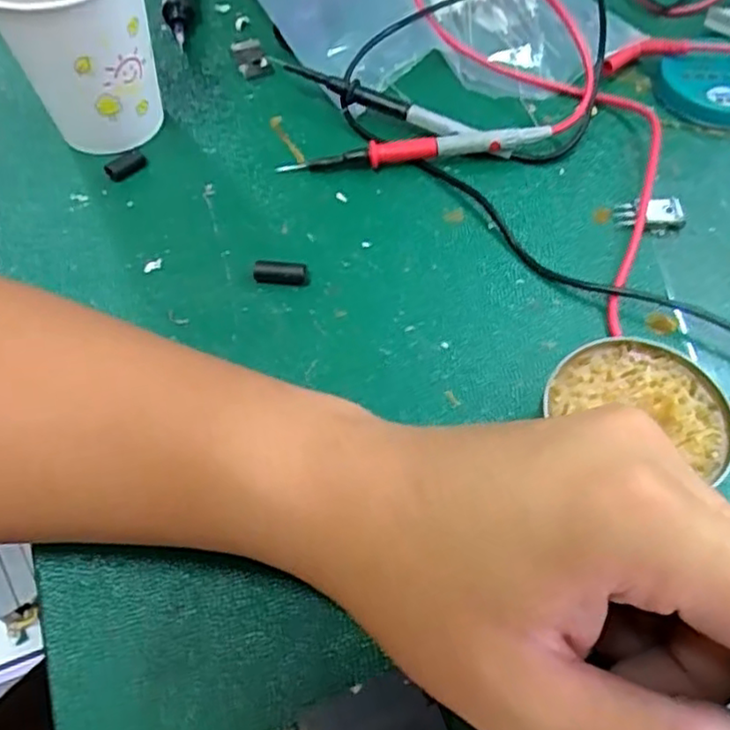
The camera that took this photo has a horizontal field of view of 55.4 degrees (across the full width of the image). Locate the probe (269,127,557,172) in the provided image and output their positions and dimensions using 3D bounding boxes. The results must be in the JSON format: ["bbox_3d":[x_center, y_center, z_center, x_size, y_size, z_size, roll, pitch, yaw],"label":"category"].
[{"bbox_3d":[0.024,-0.105,0.339,0.129,0.015,0.009,-5,57,-1],"label":"probe"}]

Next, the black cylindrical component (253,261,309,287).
[{"bbox_3d":[-0.037,-0.040,0.304,0.023,0.008,0.008,2,57,3],"label":"black cylindrical component"}]

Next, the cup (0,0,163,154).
[{"bbox_3d":[-0.133,-0.154,0.330,0.067,0.094,0.081,-25,59,-14],"label":"cup"}]

